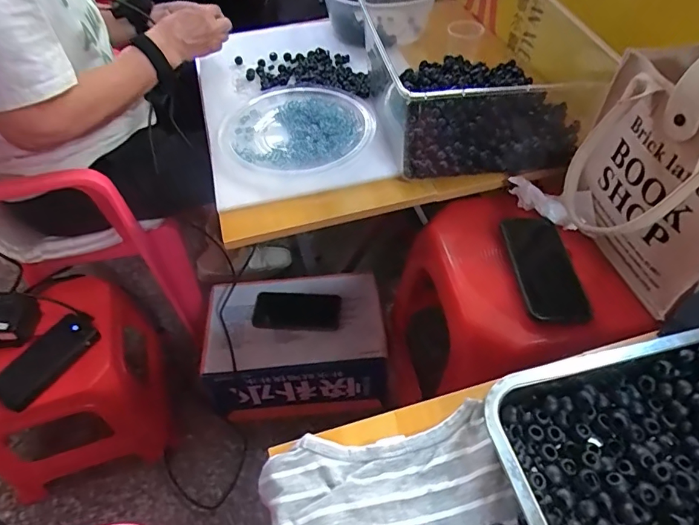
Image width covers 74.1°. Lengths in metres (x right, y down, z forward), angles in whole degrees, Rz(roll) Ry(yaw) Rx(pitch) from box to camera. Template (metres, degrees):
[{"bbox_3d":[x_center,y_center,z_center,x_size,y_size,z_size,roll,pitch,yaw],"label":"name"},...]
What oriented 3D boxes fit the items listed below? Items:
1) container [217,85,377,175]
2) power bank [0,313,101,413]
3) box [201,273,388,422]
[{"bbox_3d":[-0.083,-0.214,0.726,0.233,0.032,0.214,-1,50,1],"label":"container"},{"bbox_3d":[-0.483,0.154,0.738,0.078,0.023,0.159,27,57,23],"label":"power bank"},{"bbox_3d":[-0.100,0.164,0.914,0.336,0.167,0.240,-2,50,4],"label":"box"}]

